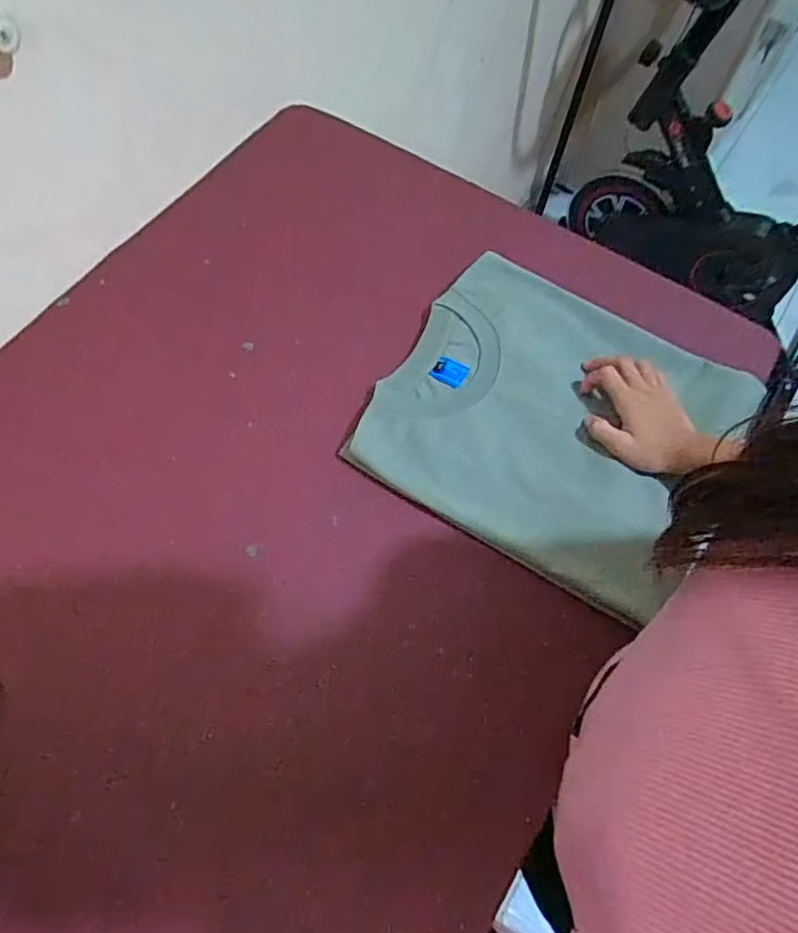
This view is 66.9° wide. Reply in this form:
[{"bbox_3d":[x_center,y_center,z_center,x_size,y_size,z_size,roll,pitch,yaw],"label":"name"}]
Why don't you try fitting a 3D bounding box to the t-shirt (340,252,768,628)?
[{"bbox_3d":[0.144,-0.047,0.564,0.299,0.025,0.269,31,68,12],"label":"t-shirt"}]

